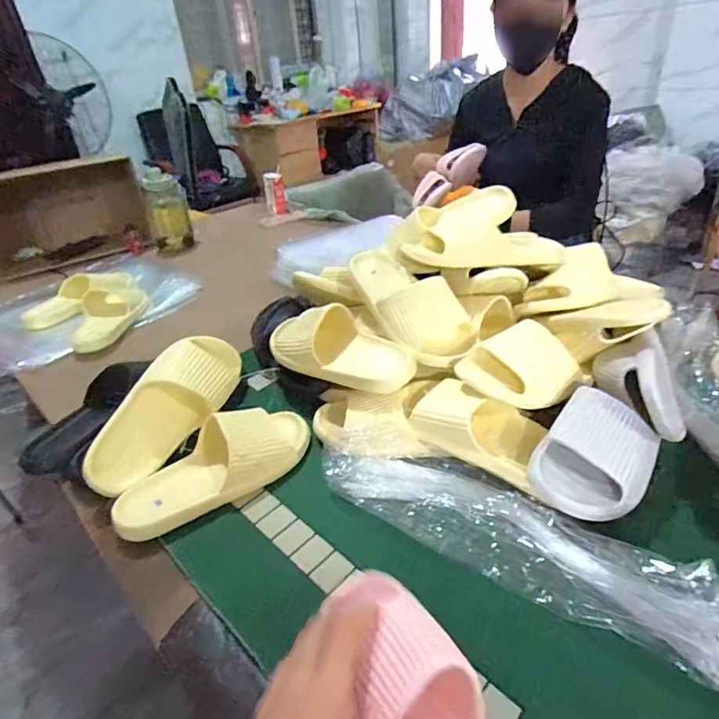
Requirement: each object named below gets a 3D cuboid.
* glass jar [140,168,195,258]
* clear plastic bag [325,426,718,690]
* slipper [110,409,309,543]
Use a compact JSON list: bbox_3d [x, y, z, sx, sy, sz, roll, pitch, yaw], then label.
[{"bbox_3d":[-0.540,-0.413,1.354,0.117,0.202,0.142,-16,34,-15],"label":"glass jar"},{"bbox_3d":[0.158,0.171,0.493,0.438,0.047,0.106,17,39,32],"label":"clear plastic bag"},{"bbox_3d":[-0.176,0.124,0.594,0.250,0.067,0.090,-25,37,-26],"label":"slipper"}]

